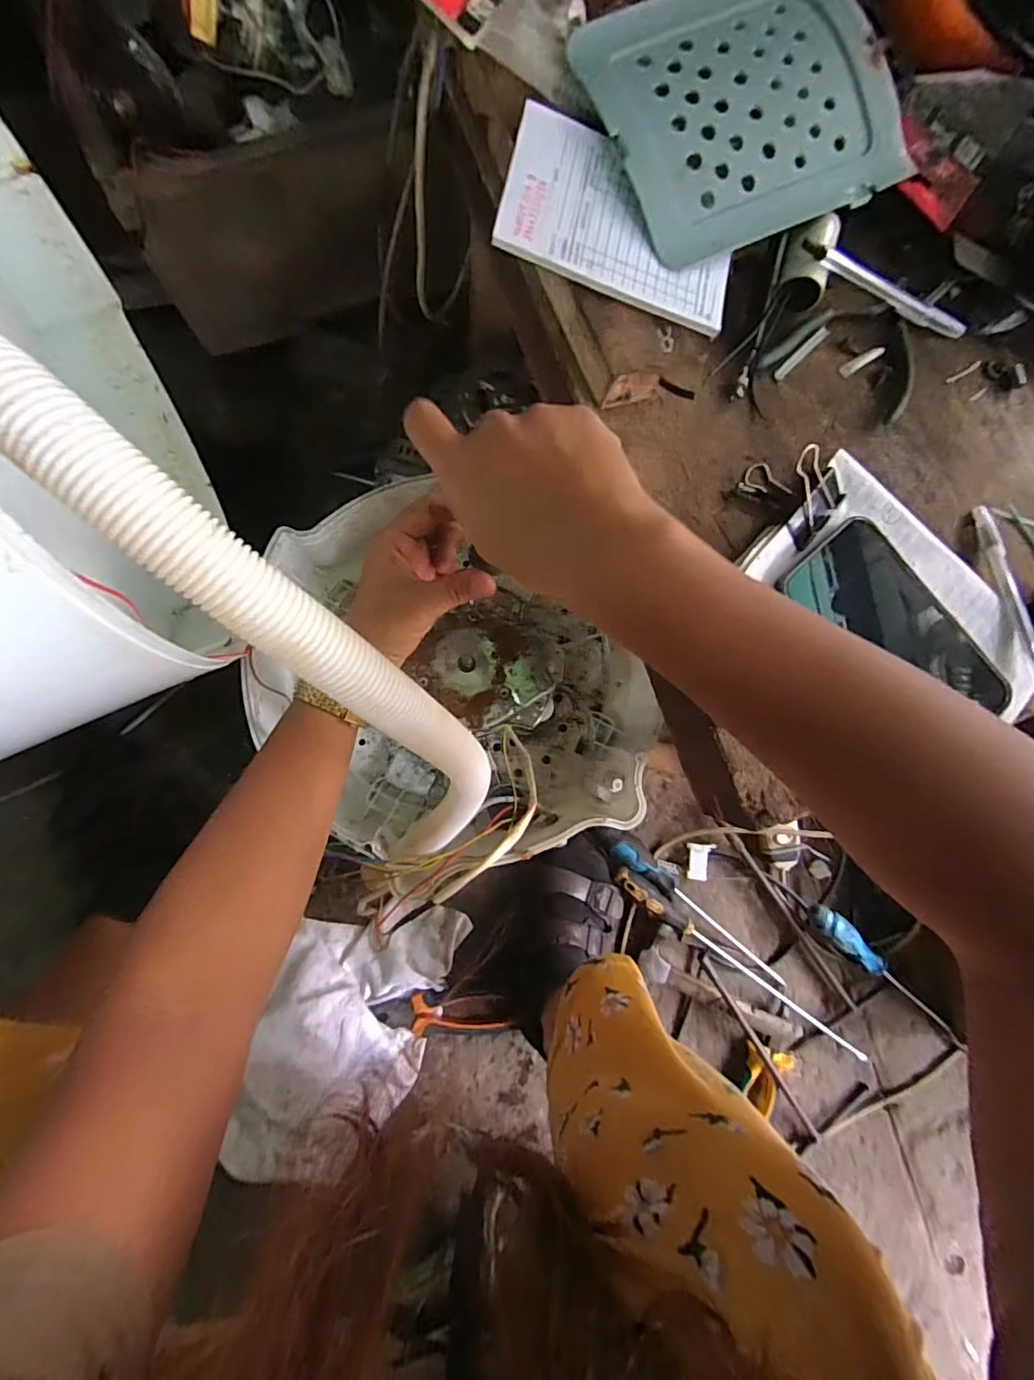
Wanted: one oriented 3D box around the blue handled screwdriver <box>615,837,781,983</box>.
[{"bbox_3d":[0.222,0.270,0.650,0.272,0.027,0.022,39,84,-2],"label":"blue handled screwdriver"}]

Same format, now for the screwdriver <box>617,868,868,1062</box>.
[{"bbox_3d":[0.267,0.335,0.647,0.380,0.034,0.024,38,84,-2],"label":"screwdriver"}]

